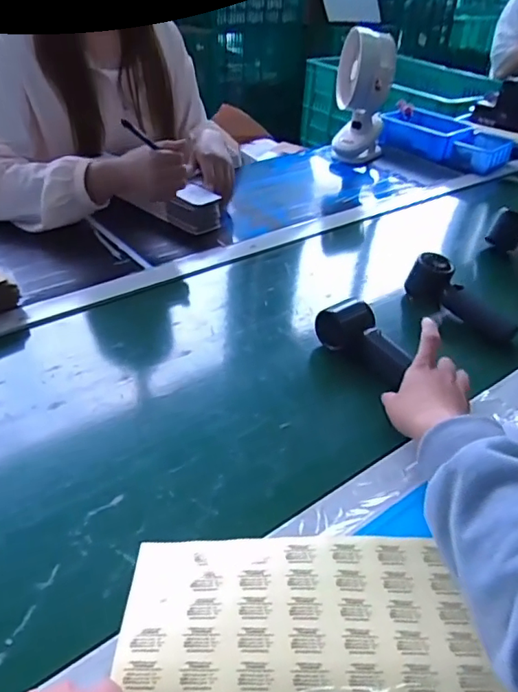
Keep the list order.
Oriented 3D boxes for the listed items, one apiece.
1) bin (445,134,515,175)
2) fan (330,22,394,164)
[{"bbox_3d":[0.507,-0.442,1.248,0.109,0.056,0.126,25,38,30],"label":"bin"},{"bbox_3d":[0.226,-0.551,1.199,0.117,0.258,0.145,8,32,5],"label":"fan"}]

